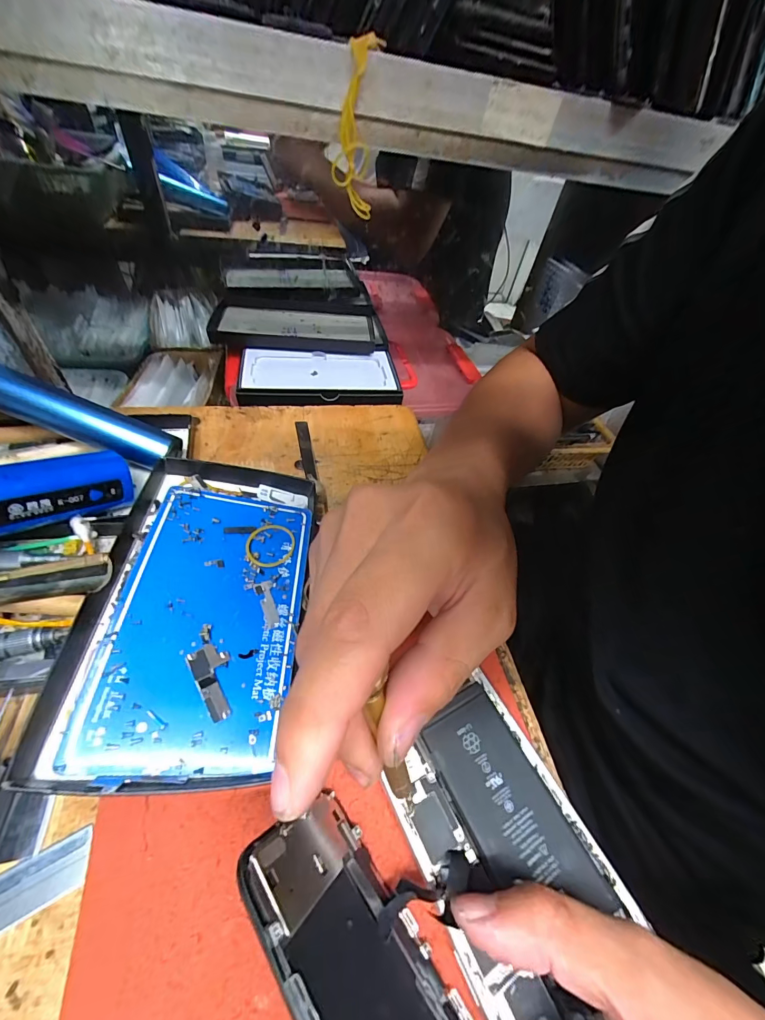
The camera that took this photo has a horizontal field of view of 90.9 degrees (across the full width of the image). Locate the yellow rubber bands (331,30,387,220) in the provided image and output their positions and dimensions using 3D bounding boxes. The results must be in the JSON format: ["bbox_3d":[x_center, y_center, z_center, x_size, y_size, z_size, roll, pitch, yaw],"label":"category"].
[{"bbox_3d":[-0.016,-0.223,0.225,0.027,0.078,0.040,3,50,-8],"label":"yellow rubber bands"}]

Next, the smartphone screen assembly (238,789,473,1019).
[{"bbox_3d":[0.005,0.161,0.117,0.010,0.077,0.126,-41,61,-3],"label":"smartphone screen assembly"}]

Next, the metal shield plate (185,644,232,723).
[{"bbox_3d":[-0.080,0.082,0.183,0.017,0.004,0.034,-18,69,-45],"label":"metal shield plate"}]

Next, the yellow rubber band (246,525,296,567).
[{"bbox_3d":[-0.069,0.022,0.234,0.030,0.004,0.029,0,57,-29],"label":"yellow rubber band"}]

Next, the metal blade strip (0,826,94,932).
[{"bbox_3d":[-0.137,0.146,0.148,0.037,0.004,0.019,-18,55,-23],"label":"metal blade strip"}]

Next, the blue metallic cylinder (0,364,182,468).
[{"bbox_3d":[-0.222,-0.069,0.258,0.151,0.020,0.024,22,42,-17],"label":"blue metallic cylinder"}]

